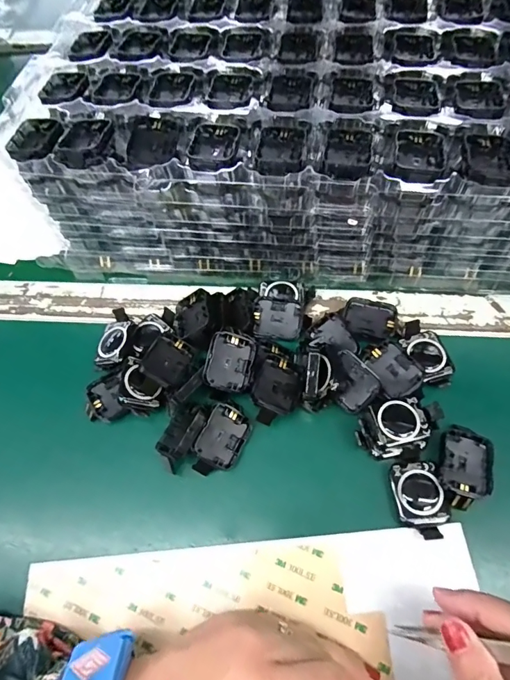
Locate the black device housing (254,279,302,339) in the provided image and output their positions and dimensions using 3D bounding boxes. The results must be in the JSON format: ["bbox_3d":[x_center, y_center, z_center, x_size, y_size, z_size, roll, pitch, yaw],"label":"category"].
[{"bbox_3d":[0.020,-0.024,0.345,0.037,0.017,0.054,6,62,7],"label":"black device housing"}]

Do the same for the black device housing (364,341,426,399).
[{"bbox_3d":[0.102,0.023,0.309,0.035,0.006,0.041,-35,65,-14],"label":"black device housing"}]

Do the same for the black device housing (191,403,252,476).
[{"bbox_3d":[-0.025,0.072,0.297,0.034,0.014,0.048,36,62,-15],"label":"black device housing"}]

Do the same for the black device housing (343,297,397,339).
[{"bbox_3d":[0.092,-0.018,0.334,0.040,0.008,0.030,12,63,10],"label":"black device housing"}]

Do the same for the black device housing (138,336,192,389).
[{"bbox_3d":[-0.067,0.017,0.322,0.033,0.008,0.039,34,58,-14],"label":"black device housing"}]

